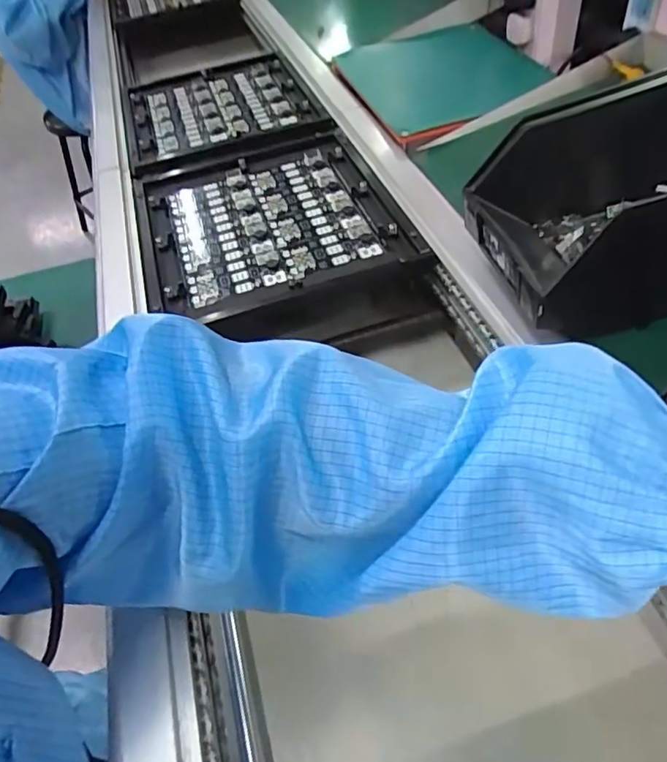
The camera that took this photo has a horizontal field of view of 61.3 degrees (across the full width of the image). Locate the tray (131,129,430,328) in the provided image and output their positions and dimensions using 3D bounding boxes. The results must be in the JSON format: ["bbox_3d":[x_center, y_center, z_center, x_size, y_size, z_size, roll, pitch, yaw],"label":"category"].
[{"bbox_3d":[-0.080,-0.187,0.632,0.267,0.041,0.294,-13,50,-9],"label":"tray"}]

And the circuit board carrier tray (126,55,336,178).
[{"bbox_3d":[-0.172,-0.408,0.834,0.260,0.028,0.326,-14,50,-10],"label":"circuit board carrier tray"}]

